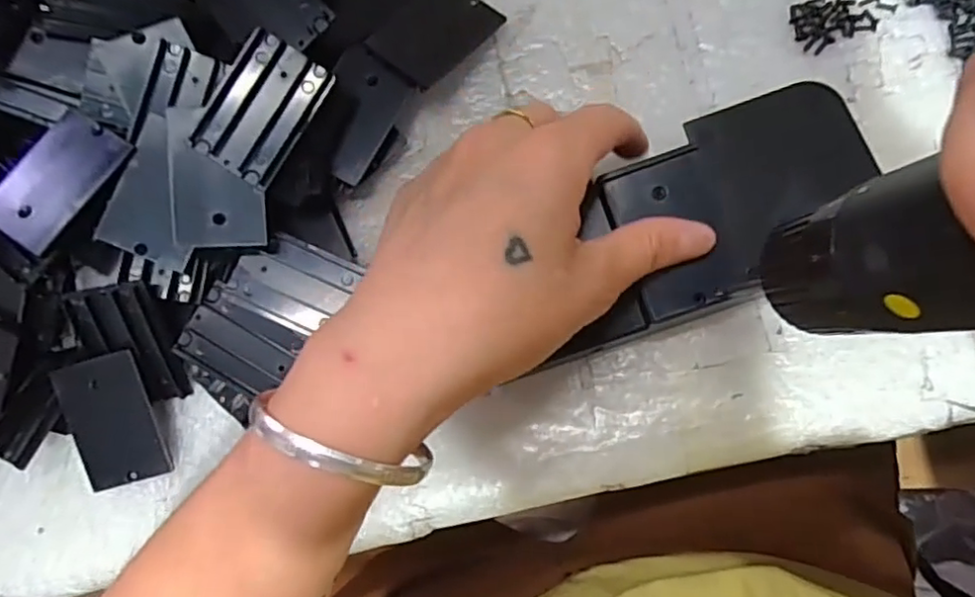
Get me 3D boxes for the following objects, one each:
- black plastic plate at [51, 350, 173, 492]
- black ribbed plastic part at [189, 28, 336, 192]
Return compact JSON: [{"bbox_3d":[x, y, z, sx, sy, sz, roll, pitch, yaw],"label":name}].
[{"bbox_3d":[-0.160,0.052,0.261,0.035,0.004,0.054,-14,97,-2],"label":"black plastic plate"},{"bbox_3d":[-0.090,-0.076,0.243,0.034,0.008,0.054,31,85,8],"label":"black ribbed plastic part"}]

